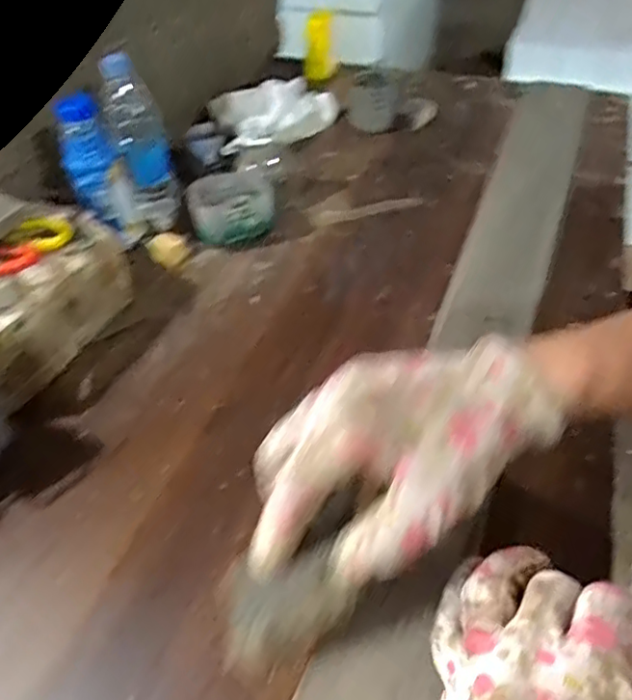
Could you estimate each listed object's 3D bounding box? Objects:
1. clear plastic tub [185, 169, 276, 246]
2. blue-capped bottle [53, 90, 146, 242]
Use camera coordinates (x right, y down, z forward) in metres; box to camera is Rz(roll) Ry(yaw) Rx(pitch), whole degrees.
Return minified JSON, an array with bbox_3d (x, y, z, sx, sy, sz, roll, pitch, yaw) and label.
[{"bbox_3d":[-0.116,-0.194,0.837,0.111,0.064,0.121,-8,44,-7],"label":"clear plastic tub"},{"bbox_3d":[-0.270,-0.222,0.763,0.065,0.192,0.072,13,41,46],"label":"blue-capped bottle"}]

